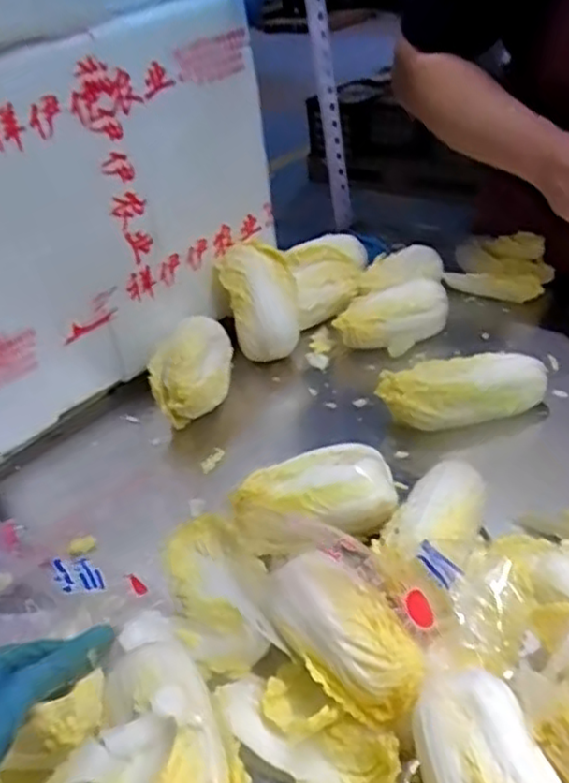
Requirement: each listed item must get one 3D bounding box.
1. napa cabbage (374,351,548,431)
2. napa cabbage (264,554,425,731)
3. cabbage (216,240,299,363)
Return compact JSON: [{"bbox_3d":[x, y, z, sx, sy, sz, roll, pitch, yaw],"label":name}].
[{"bbox_3d":[0.180,0.003,0.708,0.162,0.061,0.053,-6,35,3],"label":"napa cabbage"},{"bbox_3d":[0.037,0.166,0.472,0.060,0.055,0.128,-22,37,-20],"label":"napa cabbage"},{"bbox_3d":[-0.029,-0.099,0.842,0.088,0.129,0.106,-6,35,3],"label":"cabbage"}]

